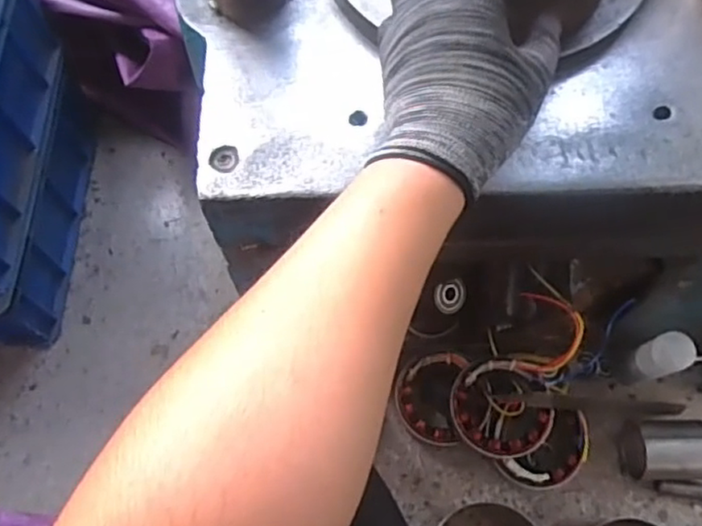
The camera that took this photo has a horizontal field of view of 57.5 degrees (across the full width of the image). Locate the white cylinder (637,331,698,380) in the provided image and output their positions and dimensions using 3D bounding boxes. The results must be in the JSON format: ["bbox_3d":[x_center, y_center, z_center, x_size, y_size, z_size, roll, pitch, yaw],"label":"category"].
[{"bbox_3d":[0.377,0.111,0.765,0.042,0.077,0.046,-25,70,-10],"label":"white cylinder"}]

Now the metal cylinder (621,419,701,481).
[{"bbox_3d":[0.379,0.226,0.773,0.089,0.070,0.071,0,67,0],"label":"metal cylinder"}]

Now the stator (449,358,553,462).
[{"bbox_3d":[0.176,0.173,0.757,0.113,0.048,0.109,0,67,0],"label":"stator"}]

